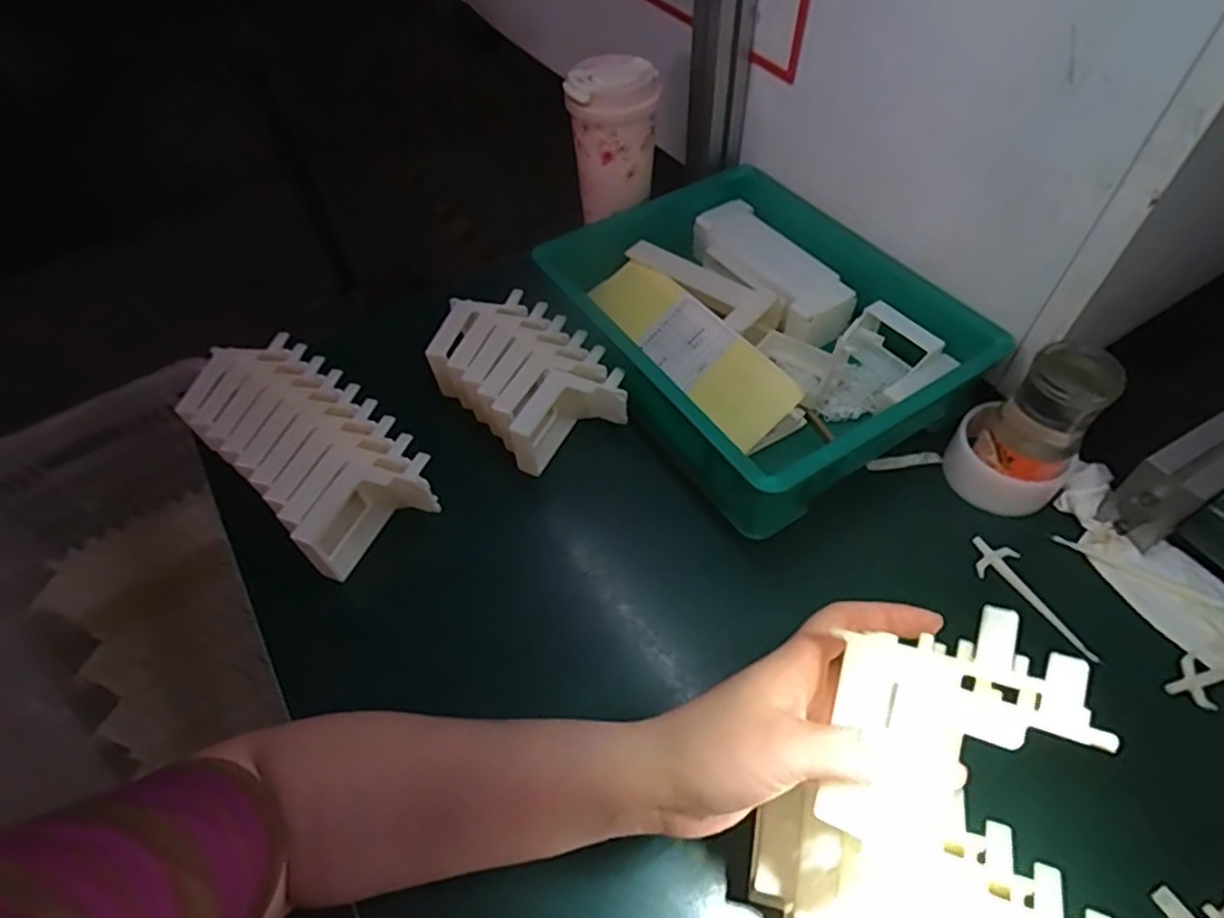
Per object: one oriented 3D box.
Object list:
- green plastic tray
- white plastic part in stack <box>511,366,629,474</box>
[{"bbox_3d":[0.125,-0.123,0.607,0.267,0.078,0.348,-28,57,-17],"label":"green plastic tray"},{"bbox_3d":[-0.040,-0.037,0.566,0.107,0.057,0.055,-23,56,-14],"label":"white plastic part in stack"}]

